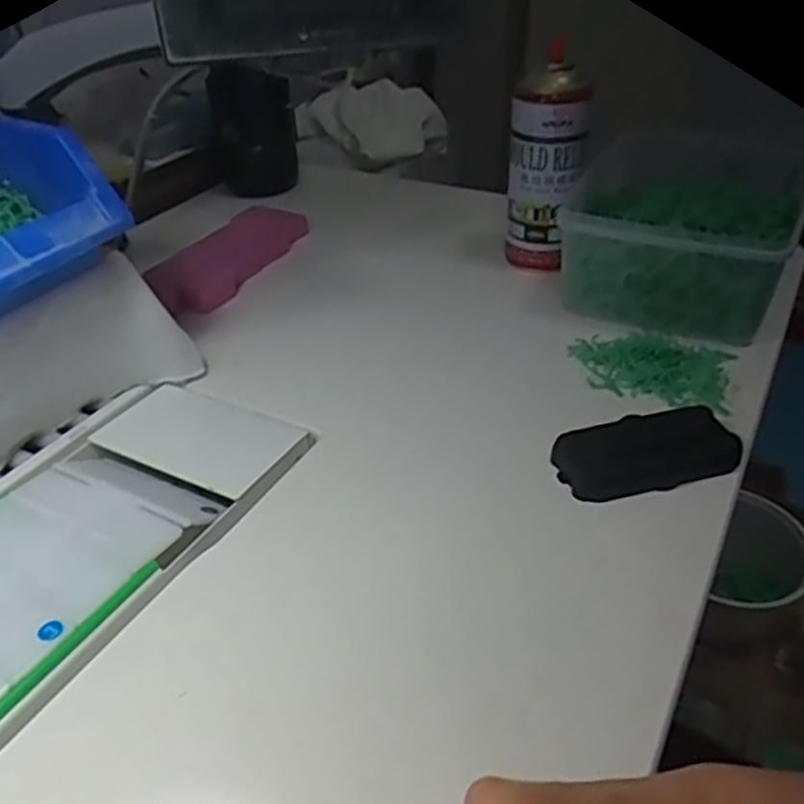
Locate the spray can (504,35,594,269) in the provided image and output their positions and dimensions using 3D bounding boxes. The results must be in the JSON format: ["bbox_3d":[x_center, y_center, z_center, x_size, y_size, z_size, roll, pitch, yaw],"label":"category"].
[{"bbox_3d":[0.123,-0.200,0.648,0.063,0.172,0.075,5,37,10],"label":"spray can"}]

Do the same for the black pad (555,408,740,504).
[{"bbox_3d":[0.153,0.029,0.467,0.107,0.019,0.044,-10,37,-10],"label":"black pad"}]

